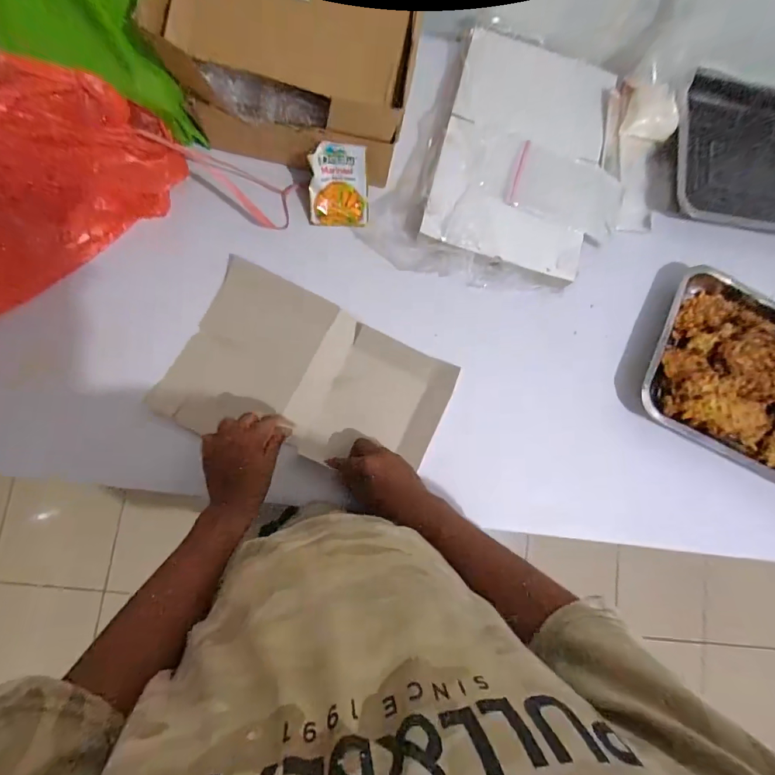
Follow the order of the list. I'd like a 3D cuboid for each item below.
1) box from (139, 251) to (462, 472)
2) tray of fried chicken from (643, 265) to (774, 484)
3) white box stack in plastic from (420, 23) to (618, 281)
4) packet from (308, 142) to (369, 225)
[{"bbox_3d":[-0.097,-0.003,0.574,0.345,0.043,0.218,25,85,0],"label":"box"},{"bbox_3d":[0.572,-0.008,0.639,0.360,0.077,0.266,28,81,-1],"label":"tray of fried chicken"},{"bbox_3d":[0.222,-0.342,0.635,0.281,0.043,0.342,15,81,-3],"label":"white box stack in plastic"},{"bbox_3d":[-0.066,-0.273,0.579,0.080,0.109,0.009,2,46,-6],"label":"packet"}]

